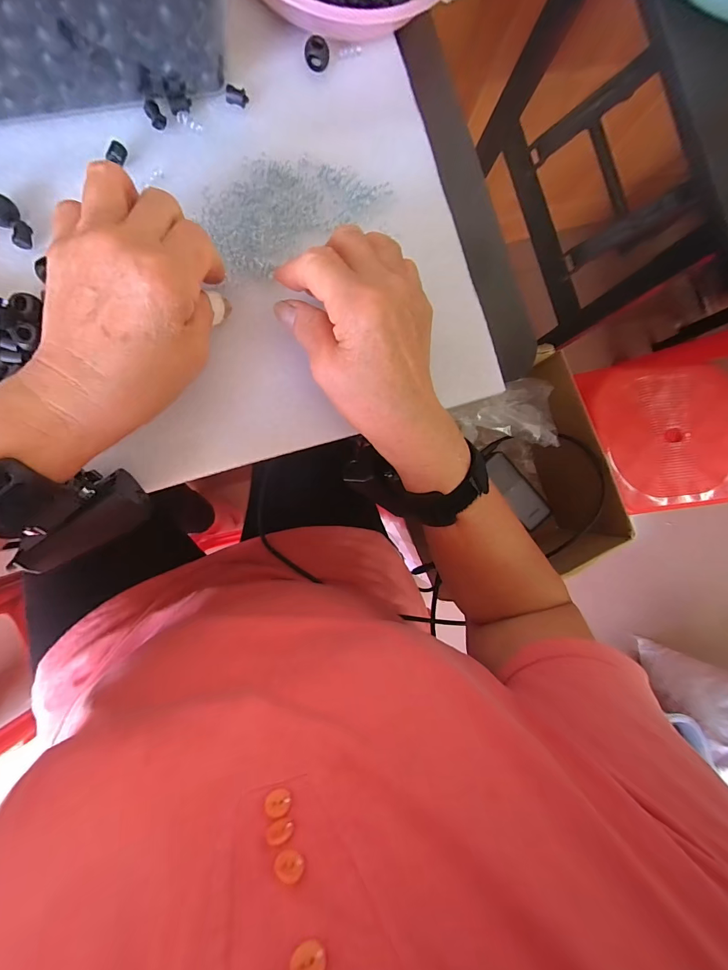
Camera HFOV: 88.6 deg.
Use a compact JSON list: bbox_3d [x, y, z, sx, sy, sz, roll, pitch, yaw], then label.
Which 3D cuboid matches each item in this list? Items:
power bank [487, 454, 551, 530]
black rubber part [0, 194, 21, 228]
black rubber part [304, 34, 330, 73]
[{"bbox_3d":[0.233,0.009,0.578,0.045,0.016,0.126,-41,93,14],"label":"power bank"},{"bbox_3d":[-0.227,-0.172,0.233,0.013,0.013,0.017,44,82,-6],"label":"black rubber part"},{"bbox_3d":[-0.034,-0.313,0.269,0.017,0.013,0.016,0,89,-10],"label":"black rubber part"}]

